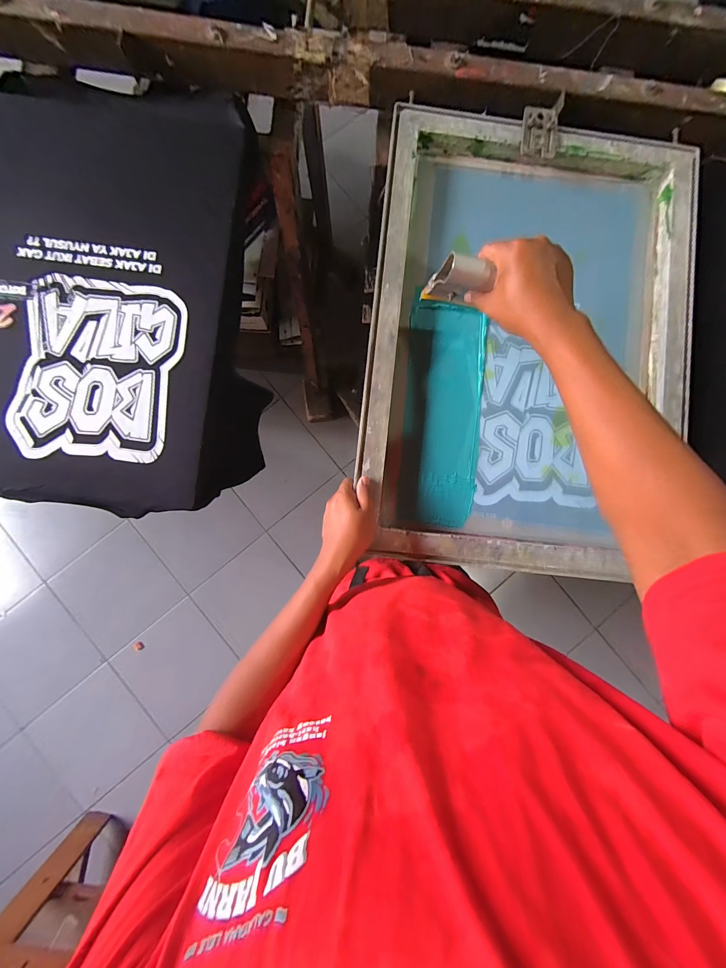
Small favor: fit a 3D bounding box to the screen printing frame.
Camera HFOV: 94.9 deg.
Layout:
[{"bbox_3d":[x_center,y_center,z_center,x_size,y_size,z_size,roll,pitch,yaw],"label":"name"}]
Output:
[{"bbox_3d":[0.247,-0.210,0.512,0.463,0.060,0.663,6,86,-2],"label":"screen printing frame"}]

